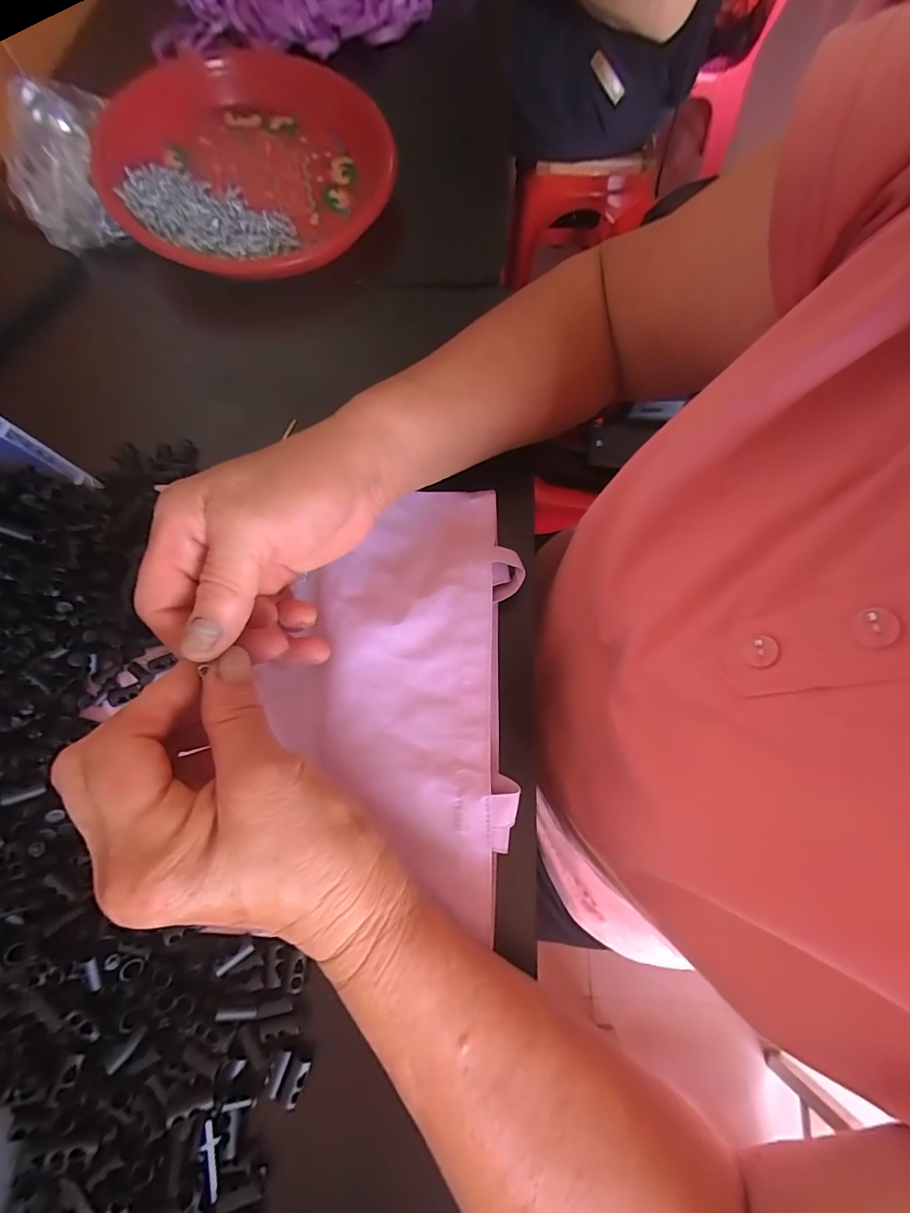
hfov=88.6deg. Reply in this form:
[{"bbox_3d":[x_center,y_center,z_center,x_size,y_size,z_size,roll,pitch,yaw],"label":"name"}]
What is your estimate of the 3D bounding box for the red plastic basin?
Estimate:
[{"bbox_3d":[-0.187,-0.384,0.398,0.226,0.052,0.256,-43,75,-13],"label":"red plastic basin"}]

